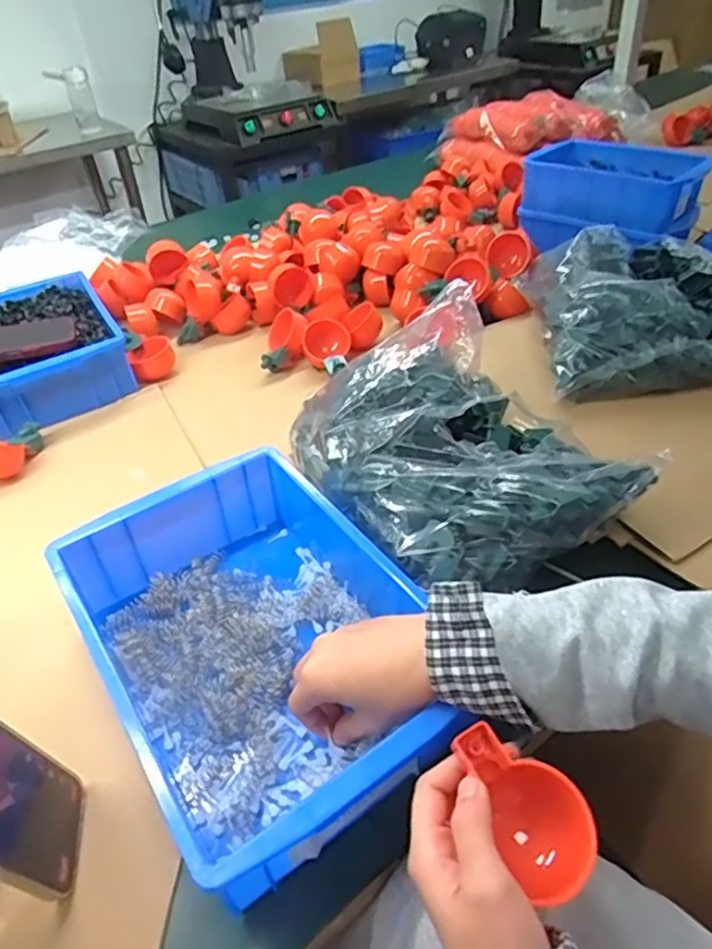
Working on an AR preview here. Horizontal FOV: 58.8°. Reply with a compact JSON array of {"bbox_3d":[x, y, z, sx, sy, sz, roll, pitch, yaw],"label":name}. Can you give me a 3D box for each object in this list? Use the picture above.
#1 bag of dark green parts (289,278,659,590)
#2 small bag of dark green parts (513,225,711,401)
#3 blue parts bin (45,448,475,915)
[{"bbox_3d":[0.082,-0.040,0.563,0.226,0.085,0.277,-22,43,-19],"label":"bag of dark green parts"},{"bbox_3d":[0.351,-0.212,0.764,0.247,0.085,0.303,-1,40,5],"label":"small bag of dark green parts"},{"bbox_3d":[-0.070,0.116,0.464,0.206,0.090,0.288,-27,48,-24],"label":"blue parts bin"}]

